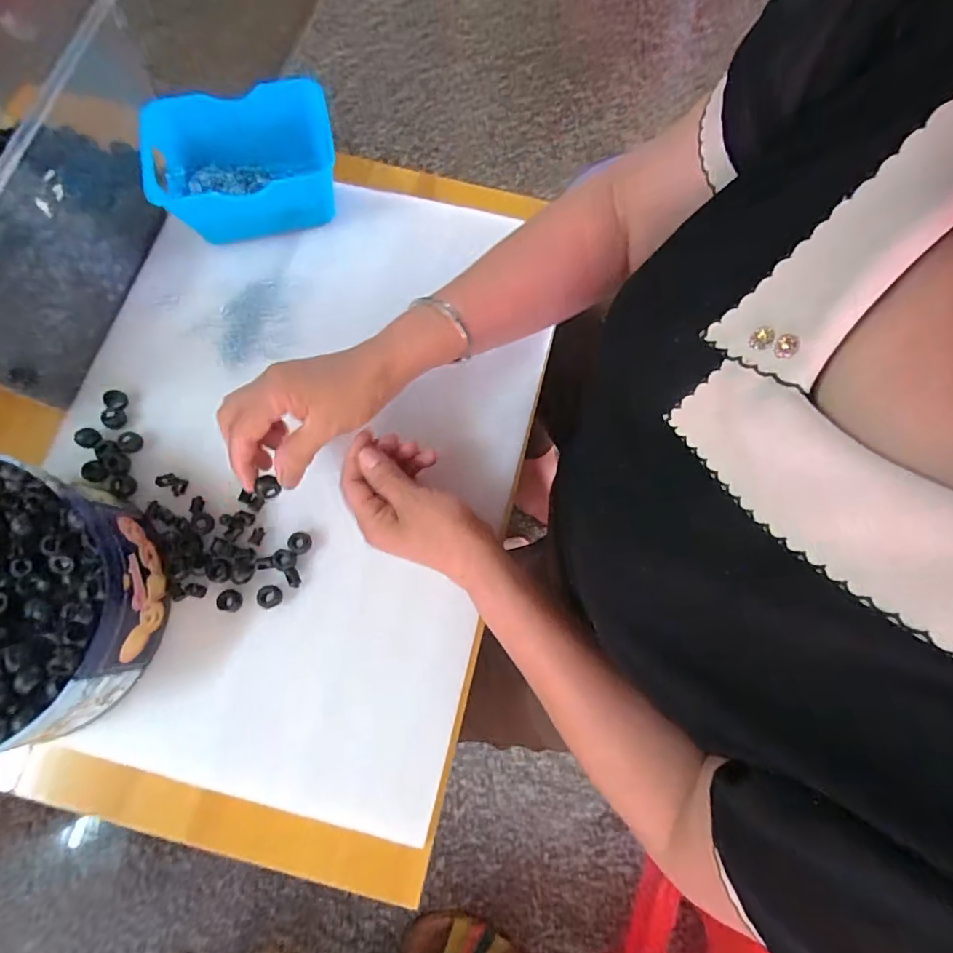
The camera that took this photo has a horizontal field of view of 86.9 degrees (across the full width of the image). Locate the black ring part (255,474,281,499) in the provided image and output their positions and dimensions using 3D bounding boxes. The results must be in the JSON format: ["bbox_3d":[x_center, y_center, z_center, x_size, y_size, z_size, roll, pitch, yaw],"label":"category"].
[{"bbox_3d":[-0.145,0.007,0.353,0.016,0.013,0.017,0,75,-1],"label":"black ring part"}]

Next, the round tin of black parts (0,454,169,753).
[{"bbox_3d":[-0.330,0.083,0.338,0.209,0.062,0.185,20,76,5],"label":"round tin of black parts"}]

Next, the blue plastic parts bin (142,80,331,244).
[{"bbox_3d":[-0.195,-0.267,0.436,0.155,0.065,0.098,-15,76,-5],"label":"blue plastic parts bin"}]

